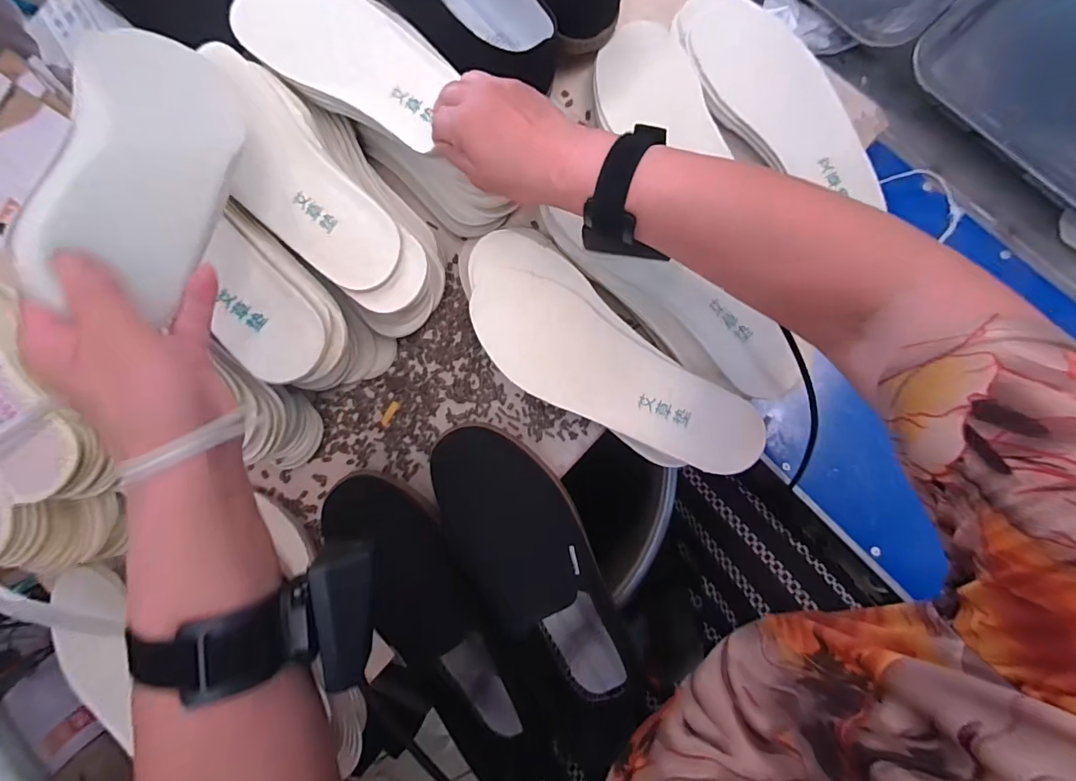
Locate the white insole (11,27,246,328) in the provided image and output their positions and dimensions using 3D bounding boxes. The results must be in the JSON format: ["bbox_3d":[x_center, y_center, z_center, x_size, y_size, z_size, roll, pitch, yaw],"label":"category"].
[{"bbox_3d":[-0.227,-0.146,0.273,0.016,0.079,0.257,-37,51,31],"label":"white insole"}]

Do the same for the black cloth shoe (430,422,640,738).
[{"bbox_3d":[0.001,0.171,0.385,0.105,0.067,0.294,-23,97,4],"label":"black cloth shoe"}]

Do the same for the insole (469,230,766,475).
[{"bbox_3d":[0.047,-0.023,0.379,0.270,0.015,0.099,39,91,6],"label":"insole"}]

